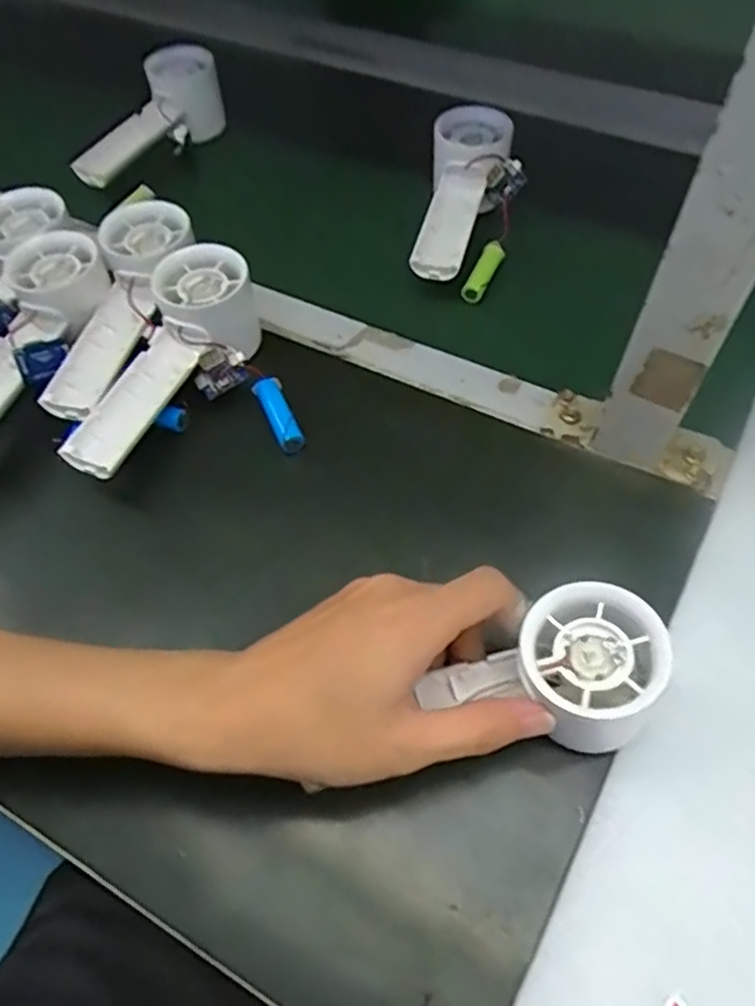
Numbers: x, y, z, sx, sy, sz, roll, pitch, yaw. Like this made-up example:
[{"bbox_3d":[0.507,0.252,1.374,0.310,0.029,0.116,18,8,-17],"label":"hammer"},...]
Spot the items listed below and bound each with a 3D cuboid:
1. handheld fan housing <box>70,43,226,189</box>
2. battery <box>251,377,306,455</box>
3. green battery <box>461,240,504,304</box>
[{"bbox_3d":[-0.195,-0.331,0.591,0.055,0.056,0.189,20,60,14],"label":"handheld fan housing"},{"bbox_3d":[-0.058,-0.053,0.404,0.017,0.015,0.049,-23,59,-12],"label":"battery"},{"bbox_3d":[0.077,-0.164,0.484,0.014,0.014,0.058,21,61,15],"label":"green battery"}]

